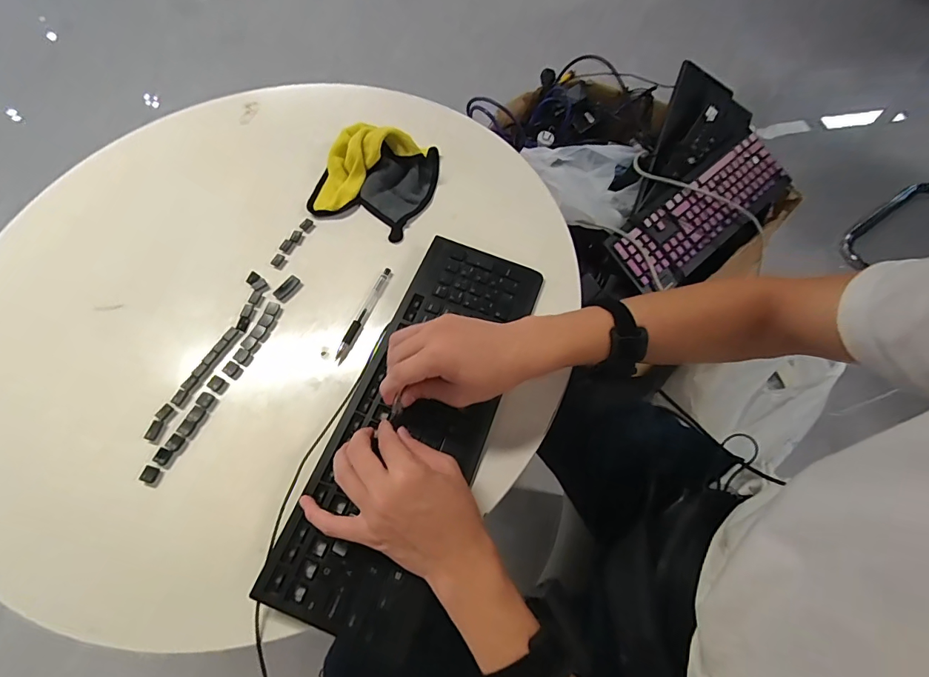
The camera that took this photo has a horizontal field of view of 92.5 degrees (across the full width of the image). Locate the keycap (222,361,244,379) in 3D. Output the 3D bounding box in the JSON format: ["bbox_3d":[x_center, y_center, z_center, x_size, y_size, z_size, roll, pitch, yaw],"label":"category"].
[{"bbox_3d":[-0.258,0.035,0.494,0.019,0.005,0.015,29,68,16],"label":"keycap"}]

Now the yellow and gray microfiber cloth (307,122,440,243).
[{"bbox_3d":[-0.120,-0.227,0.600,0.151,0.056,0.165,20,64,12],"label":"yellow and gray microfiber cloth"}]

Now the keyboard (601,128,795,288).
[{"bbox_3d":[0.451,-0.239,0.848,0.432,0.037,0.157,-36,91,-17],"label":"keyboard"}]

